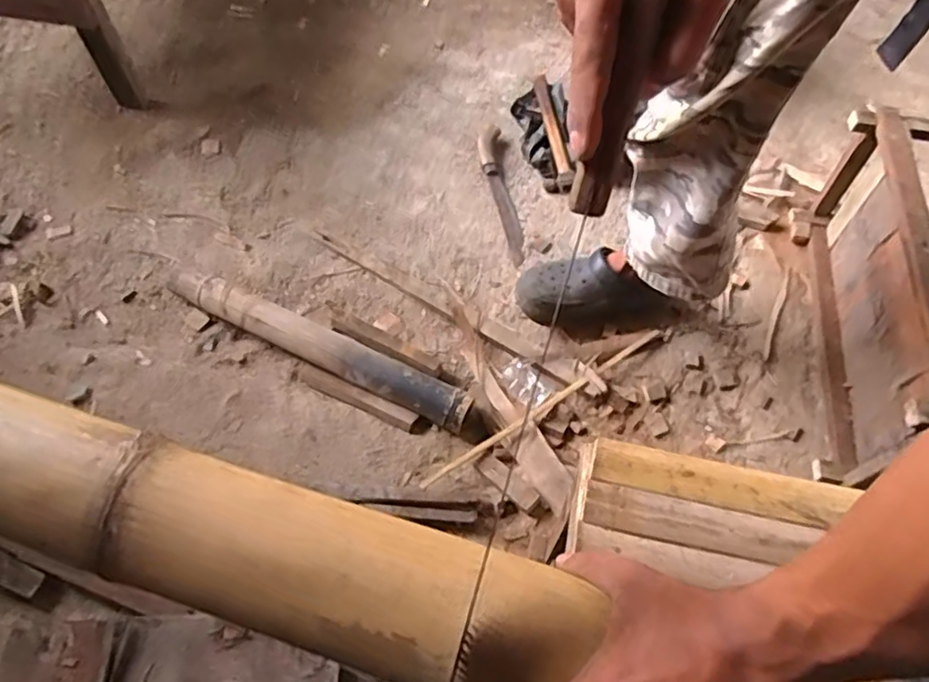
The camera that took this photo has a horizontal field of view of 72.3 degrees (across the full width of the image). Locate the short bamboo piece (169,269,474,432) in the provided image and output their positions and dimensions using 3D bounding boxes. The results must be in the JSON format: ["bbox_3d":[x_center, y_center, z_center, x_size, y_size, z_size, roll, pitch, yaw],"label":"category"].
[{"bbox_3d":[-0.250,-0.006,1.032,0.570,0.052,0.078,23,60,13],"label":"short bamboo piece"}]

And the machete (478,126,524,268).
[{"bbox_3d":[0.072,-0.299,1.260,0.051,0.022,0.370,-6,58,-7],"label":"machete"}]

